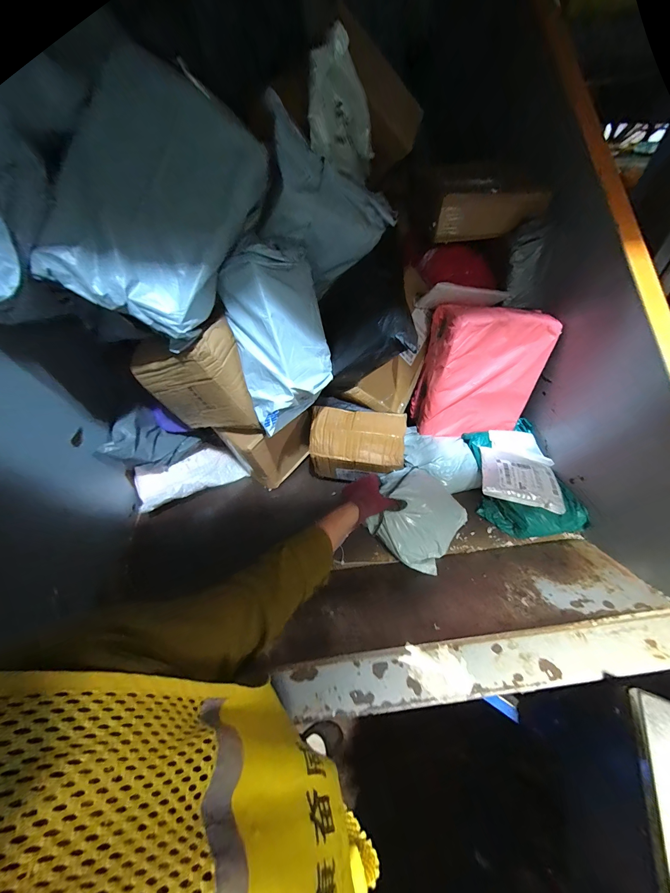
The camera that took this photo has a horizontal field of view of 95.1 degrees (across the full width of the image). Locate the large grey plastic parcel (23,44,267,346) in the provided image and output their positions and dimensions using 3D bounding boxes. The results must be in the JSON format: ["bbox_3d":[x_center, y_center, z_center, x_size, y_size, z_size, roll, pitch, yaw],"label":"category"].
[{"bbox_3d":[-0.242,-0.330,0.439,0.197,0.314,0.071,29,16,-23],"label":"large grey plastic parcel"}]

